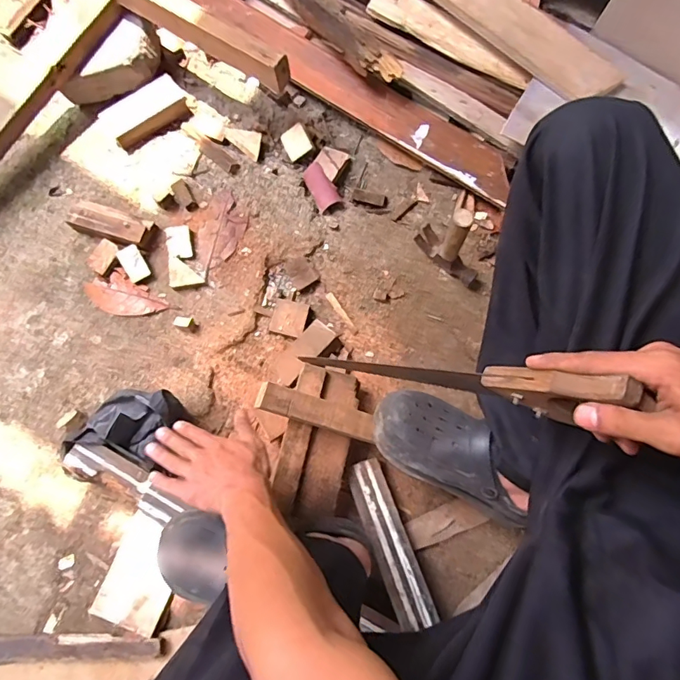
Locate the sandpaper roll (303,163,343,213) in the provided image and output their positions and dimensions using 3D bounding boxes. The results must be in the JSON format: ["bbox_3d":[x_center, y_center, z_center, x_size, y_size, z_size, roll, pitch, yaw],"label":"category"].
[{"bbox_3d":[-0.037,-0.288,0.879,0.045,0.021,0.098,-29,78,-7],"label":"sandpaper roll"}]

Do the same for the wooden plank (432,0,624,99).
[{"bbox_3d":[0.238,-0.635,0.858,0.607,0.019,0.095,37,94,2],"label":"wooden plank"}]

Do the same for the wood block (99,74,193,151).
[{"bbox_3d":[-0.376,-0.443,0.910,0.159,0.041,0.085,-33,79,-7],"label":"wood block"}]

